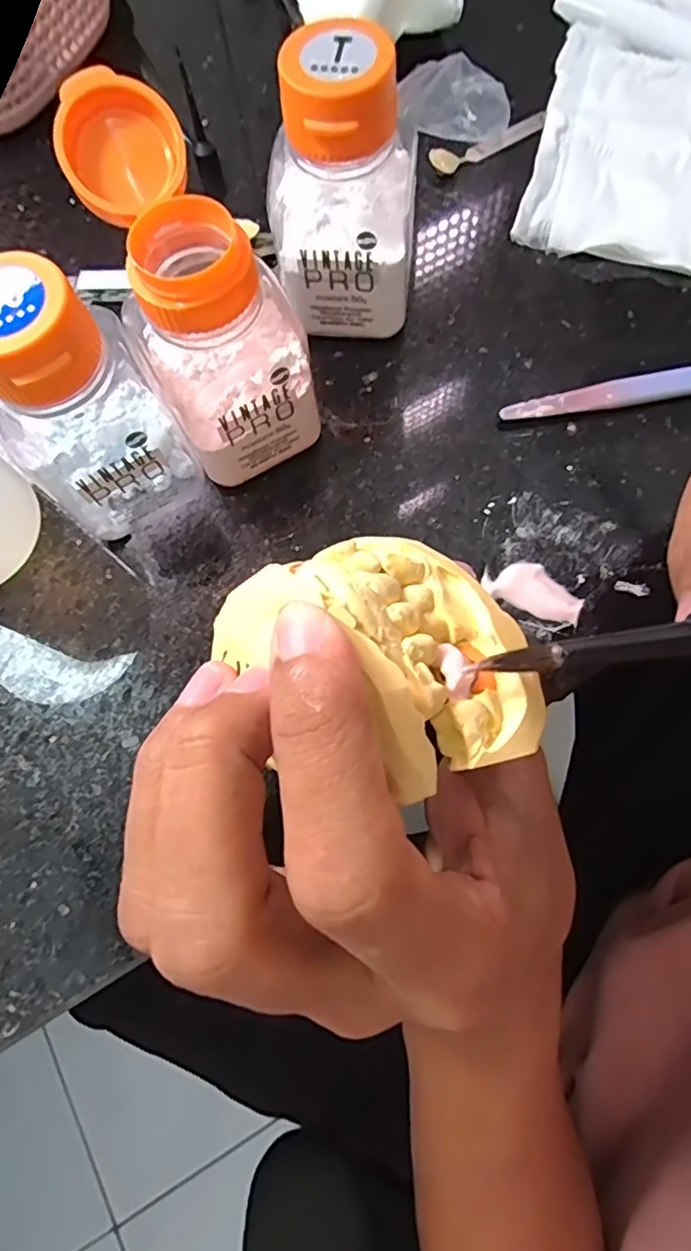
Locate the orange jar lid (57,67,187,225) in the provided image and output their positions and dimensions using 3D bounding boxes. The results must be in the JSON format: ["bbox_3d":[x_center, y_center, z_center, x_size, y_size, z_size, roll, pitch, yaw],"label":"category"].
[{"bbox_3d":[-0.054,-0.115,0.139,0.029,0.009,0.030,-26,105,-7],"label":"orange jar lid"}]

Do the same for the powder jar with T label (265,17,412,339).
[{"bbox_3d":[-0.001,-0.127,0.173,0.043,0.071,0.037,6,74,5],"label":"powder jar with T label"}]

